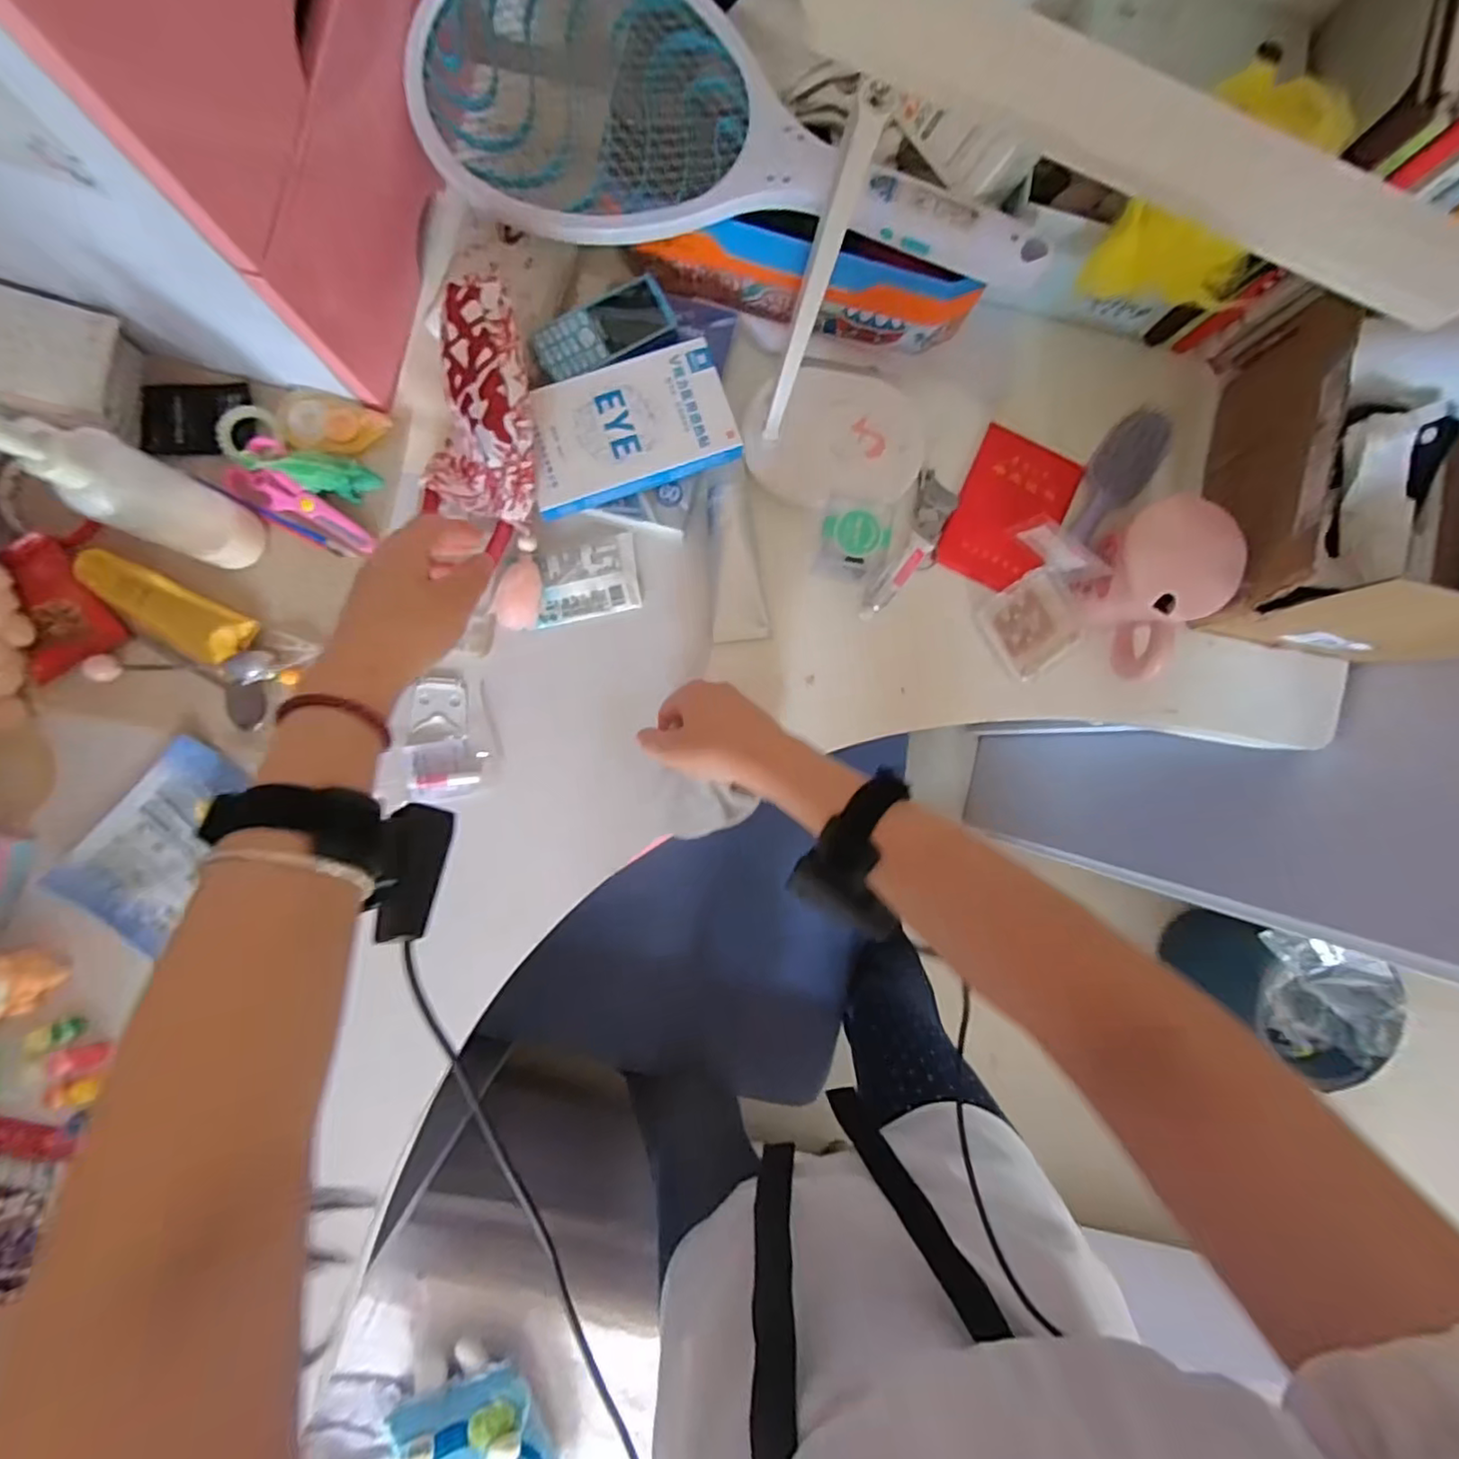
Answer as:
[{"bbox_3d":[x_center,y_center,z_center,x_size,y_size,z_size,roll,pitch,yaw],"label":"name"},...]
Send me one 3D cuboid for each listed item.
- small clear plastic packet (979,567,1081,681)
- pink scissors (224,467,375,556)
[{"bbox_3d":[0.271,-0.094,0.552,0.077,0.012,0.077,-36,94,-2],"label":"small clear plastic packet"},{"bbox_3d":[-0.362,-0.186,0.518,0.116,0.018,0.032,32,89,-4],"label":"pink scissors"}]

